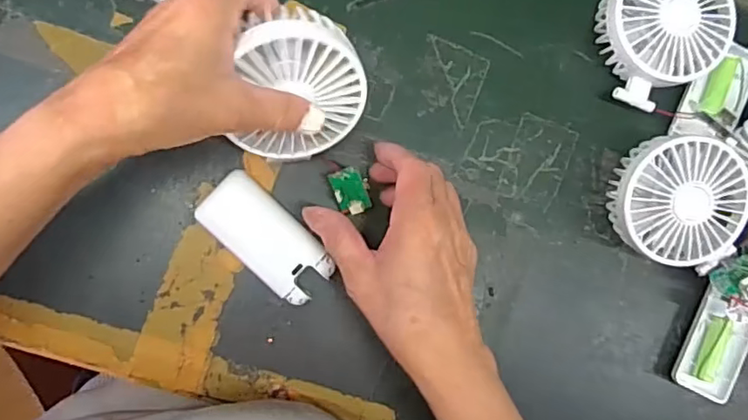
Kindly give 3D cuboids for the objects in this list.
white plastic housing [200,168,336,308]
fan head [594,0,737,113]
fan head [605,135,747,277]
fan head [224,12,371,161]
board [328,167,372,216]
[{"bbox_3d":[-0.070,0.019,0.377,0.091,0.018,0.043,44,85,-6],"label":"white plastic housing"},{"bbox_3d":[0.203,-0.127,0.407,0.086,0.041,0.094,0,90,-8],"label":"fan head"},{"bbox_3d":[0.208,-0.005,0.405,0.090,0.053,0.085,8,89,-8],"label":"fan head"},{"bbox_3d":[-0.042,-0.071,0.339,0.071,0.037,0.093,-2,131,-14],"label":"fan head"},{"bbox_3d":[-0.014,-0.012,0.380,0.023,0.005,0.030,-19,97,2],"label":"board"}]

